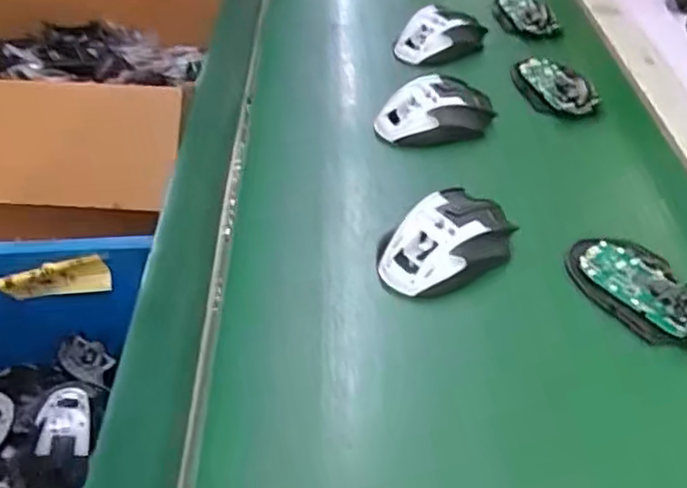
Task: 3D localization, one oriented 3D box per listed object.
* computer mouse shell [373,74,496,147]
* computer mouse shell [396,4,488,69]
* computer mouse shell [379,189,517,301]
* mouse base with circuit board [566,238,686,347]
[{"bbox_3d":[0.084,-0.130,0.619,0.110,0.040,0.067,-11,46,-10],"label":"computer mouse shell"},{"bbox_3d":[0.111,-0.235,0.729,0.108,0.049,0.053,-24,49,-22],"label":"computer mouse shell"},{"bbox_3d":[0.081,-0.003,0.488,0.107,0.034,0.064,-34,53,-29],"label":"computer mouse shell"},{"bbox_3d":[0.220,0.030,0.474,0.062,0.027,0.109,-23,49,-21],"label":"mouse base with circuit board"}]

